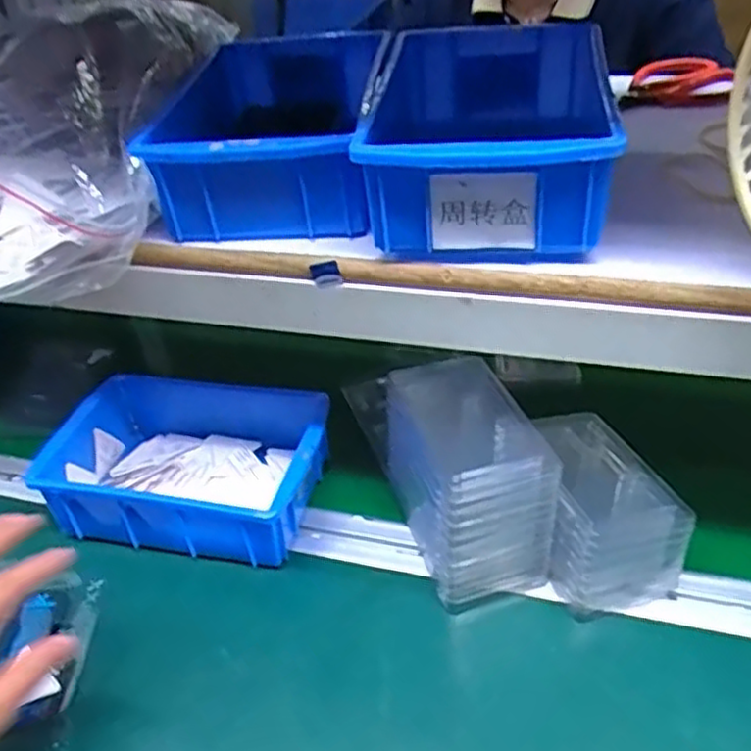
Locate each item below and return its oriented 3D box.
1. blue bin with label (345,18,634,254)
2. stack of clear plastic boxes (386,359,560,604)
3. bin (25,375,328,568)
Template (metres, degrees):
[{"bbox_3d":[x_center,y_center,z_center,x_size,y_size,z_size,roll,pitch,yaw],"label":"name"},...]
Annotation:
[{"bbox_3d":[0.064,-0.147,0.446,0.131,0.067,0.195,1,40,8],"label":"blue bin with label"},{"bbox_3d":[0.062,0.067,0.528,0.077,0.112,0.144,-15,40,-10],"label":"stack of clear plastic boxes"},{"bbox_3d":[-0.140,0.066,0.589,0.197,0.070,0.148,5,40,13],"label":"bin"}]

